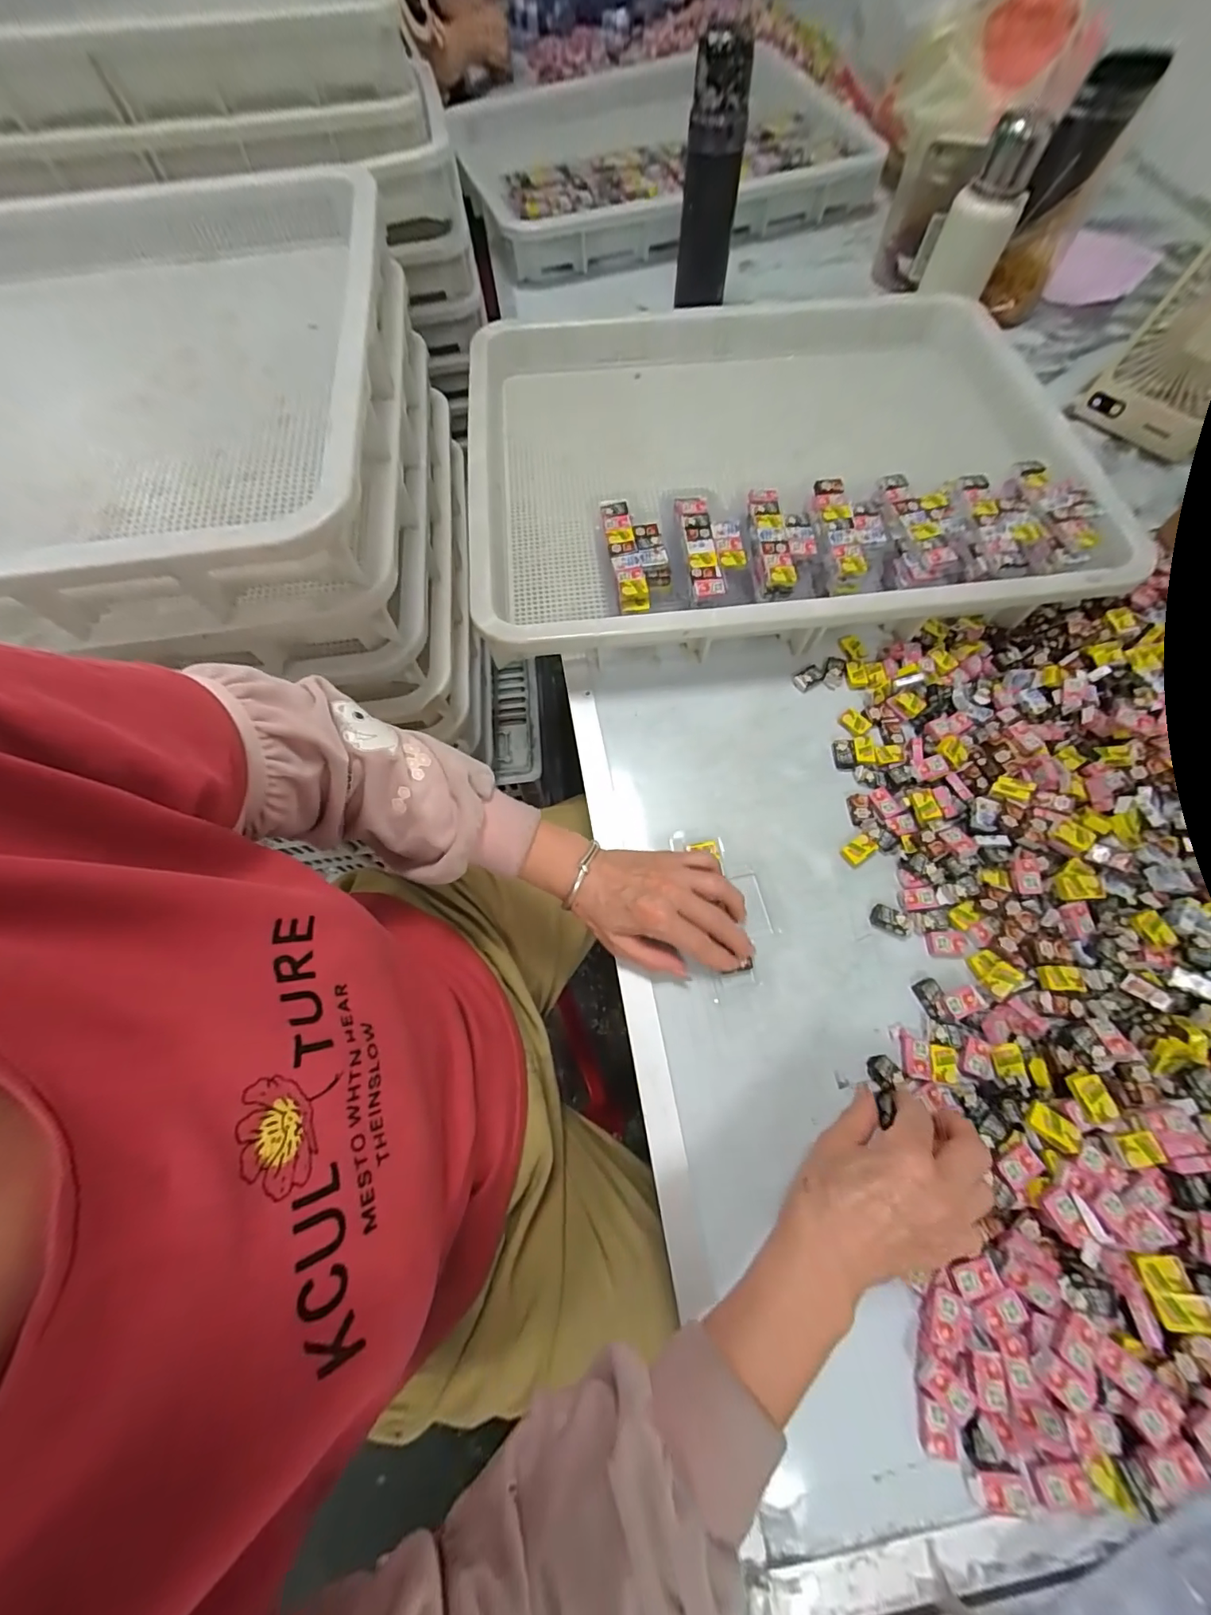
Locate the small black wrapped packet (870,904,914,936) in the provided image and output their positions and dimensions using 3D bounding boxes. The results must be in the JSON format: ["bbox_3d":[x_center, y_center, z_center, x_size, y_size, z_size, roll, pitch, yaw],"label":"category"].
[{"bbox_3d":[0.229,0.090,0.406,0.031,0.008,0.018,23,70,12],"label":"small black wrapped packet"}]

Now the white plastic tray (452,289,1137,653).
[{"bbox_3d":[0.194,-0.383,0.571,0.666,0.078,0.486,-7,66,-1],"label":"white plastic tray"}]

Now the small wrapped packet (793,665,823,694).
[{"bbox_3d":[0.199,-0.127,0.499,0.032,0.005,0.020,-33,69,-11],"label":"small wrapped packet"}]

